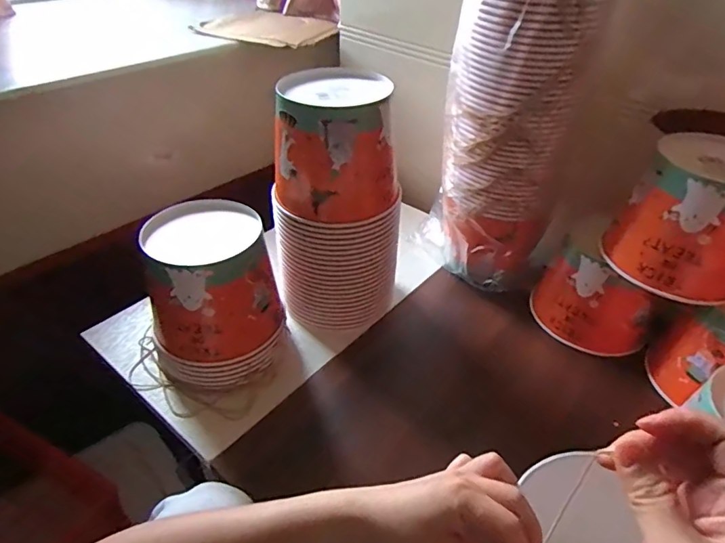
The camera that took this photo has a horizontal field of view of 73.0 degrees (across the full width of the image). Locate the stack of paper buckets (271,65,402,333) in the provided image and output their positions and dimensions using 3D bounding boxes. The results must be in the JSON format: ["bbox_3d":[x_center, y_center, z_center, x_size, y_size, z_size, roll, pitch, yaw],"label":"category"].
[{"bbox_3d":[-0.033,-0.081,0.626,0.154,0.297,0.132,-1,39,-4],"label":"stack of paper buckets"}]

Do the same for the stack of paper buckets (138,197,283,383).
[{"bbox_3d":[-0.172,0.031,0.577,0.142,0.176,0.137,-10,41,-14],"label":"stack of paper buckets"}]

